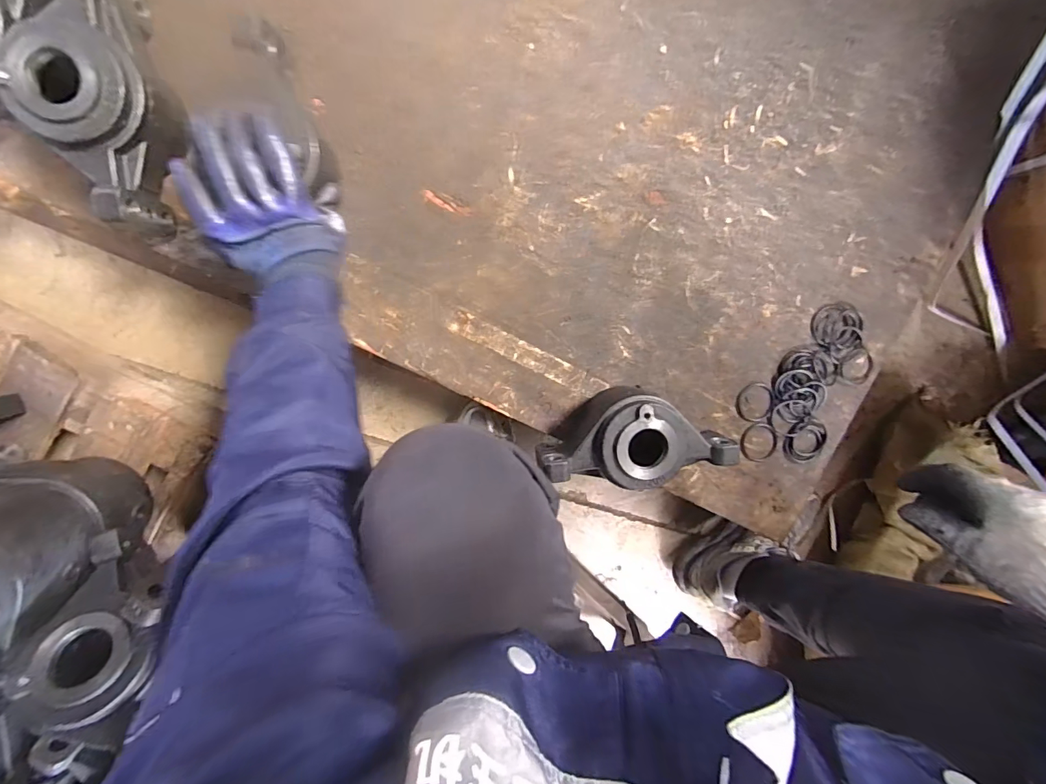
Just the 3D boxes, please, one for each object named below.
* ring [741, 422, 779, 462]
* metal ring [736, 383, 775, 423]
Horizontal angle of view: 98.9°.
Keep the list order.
[{"bbox_3d":[0.323,0.069,0.610,0.055,0.009,0.053,-1,97,-6],"label":"ring"},{"bbox_3d":[0.314,0.014,0.602,0.057,0.010,0.053,-1,97,-6],"label":"metal ring"}]

